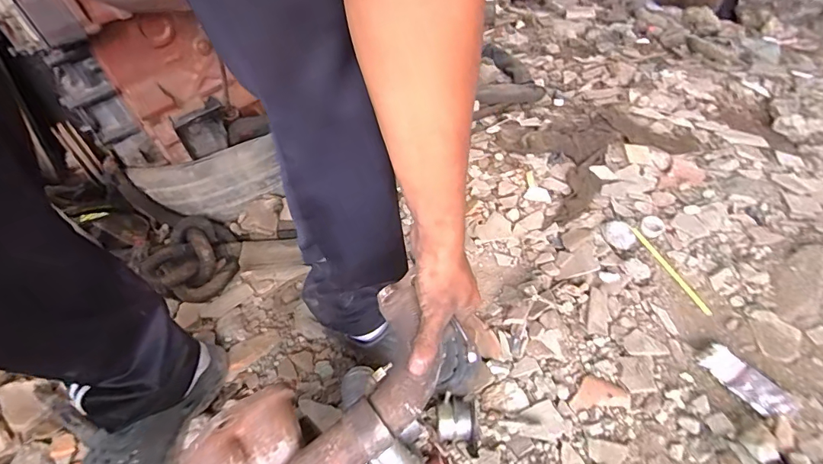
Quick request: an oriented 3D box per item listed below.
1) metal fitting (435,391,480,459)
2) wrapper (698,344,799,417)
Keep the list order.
[{"bbox_3d":[0.058,0.254,0.583,0.056,0.051,0.060,-3,44,0],"label":"metal fitting"},{"bbox_3d":[0.478,0.214,0.631,0.058,0.008,0.114,-22,47,-19],"label":"wrapper"}]

